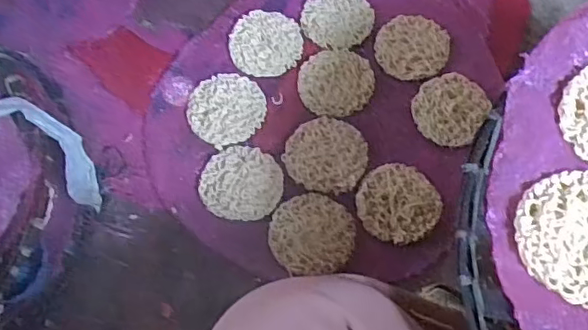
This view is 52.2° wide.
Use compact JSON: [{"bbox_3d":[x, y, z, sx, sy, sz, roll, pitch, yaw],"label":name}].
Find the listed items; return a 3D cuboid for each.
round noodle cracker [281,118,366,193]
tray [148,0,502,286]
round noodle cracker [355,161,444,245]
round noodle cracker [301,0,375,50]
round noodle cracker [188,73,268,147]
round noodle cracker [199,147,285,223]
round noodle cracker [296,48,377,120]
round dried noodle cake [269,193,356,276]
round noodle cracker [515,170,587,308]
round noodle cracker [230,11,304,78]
[{"bbox_3d":[0.030,-0.011,0.570,0.076,0.004,0.074,-1,64,1],"label":"round noodle cracker"},{"bbox_3d":[0.028,-0.056,0.598,0.307,0.033,0.327,-1,64,1],"label":"tray"},{"bbox_3d":[0.098,0.035,0.555,0.074,0.009,0.072,-1,64,1],"label":"round noodle cracker"},{"bbox_3d":[0.046,-0.156,0.633,0.072,0.006,0.080,15,65,9],"label":"round noodle cracker"},{"bbox_3d":[-0.066,-0.058,0.591,0.073,0.008,0.075,-1,64,1],"label":"round noodle cracker"},{"bbox_3d":[-0.049,0.015,0.561,0.075,0.009,0.073,-1,64,1],"label":"round noodle cracker"},{"bbox_3d":[0.043,-0.084,0.599,0.073,0.005,0.072,-1,64,1],"label":"round noodle cracker"},{"bbox_3d":[0.017,0.062,0.547,0.076,0.012,0.072,-1,64,1],"label":"round dried noodle cake"},{"bbox_3d":[0.161,0.038,0.327,0.074,0.007,0.074,-1,64,1],"label":"round noodle cracker"},{"bbox_3d":[-0.028,-0.127,0.618,0.072,0.010,0.073,-1,64,1],"label":"round noodle cracker"}]

